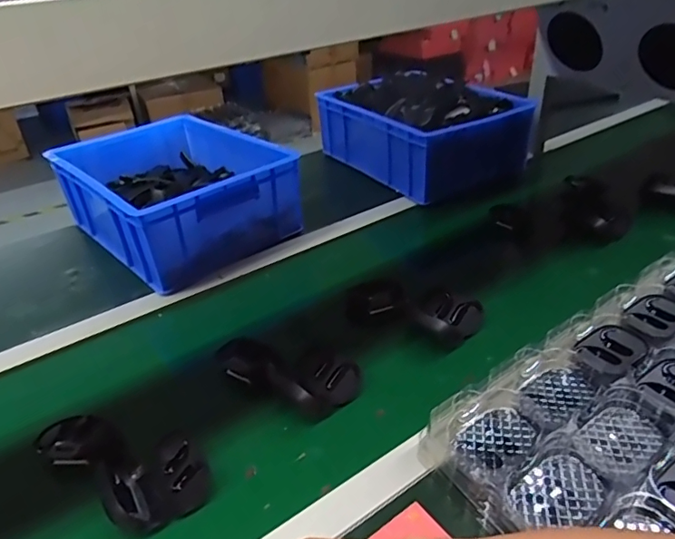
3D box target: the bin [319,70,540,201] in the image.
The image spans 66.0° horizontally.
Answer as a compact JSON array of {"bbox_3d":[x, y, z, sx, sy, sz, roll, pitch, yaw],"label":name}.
[{"bbox_3d":[0.196,-0.312,1.161,0.296,0.150,0.428,-23,38,-26],"label":"bin"}]

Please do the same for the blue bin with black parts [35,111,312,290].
[{"bbox_3d":[-0.300,-0.146,0.960,0.300,0.137,0.389,-30,42,-34],"label":"blue bin with black parts"}]

